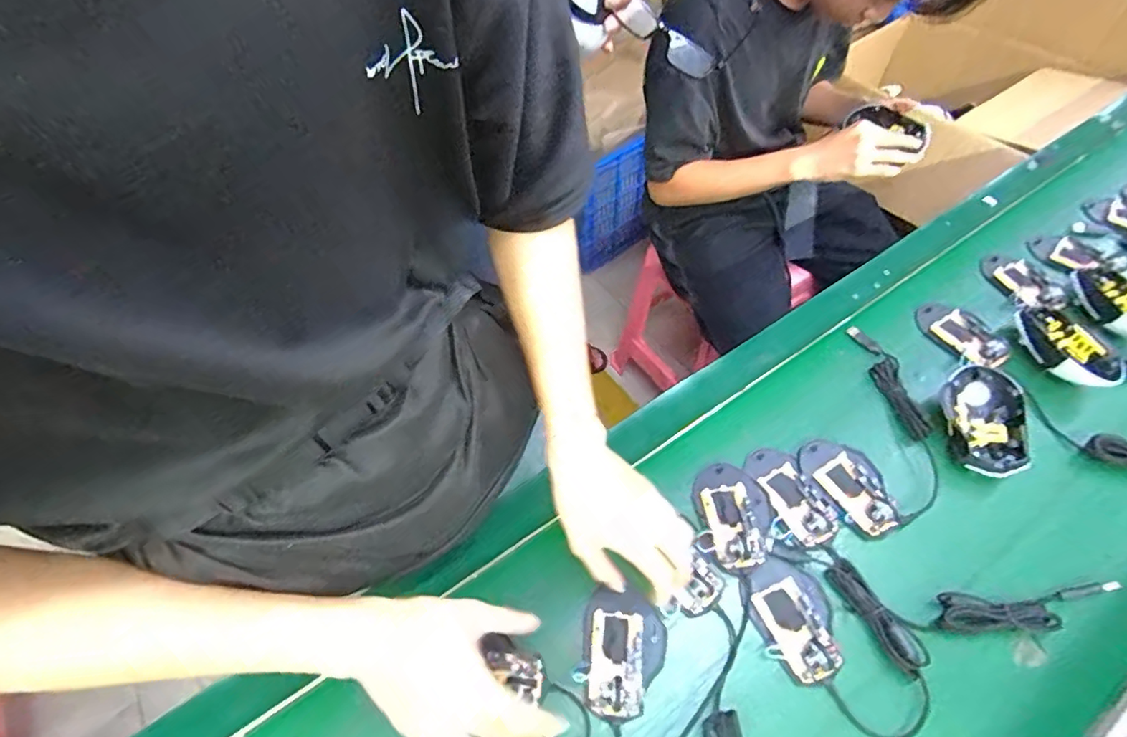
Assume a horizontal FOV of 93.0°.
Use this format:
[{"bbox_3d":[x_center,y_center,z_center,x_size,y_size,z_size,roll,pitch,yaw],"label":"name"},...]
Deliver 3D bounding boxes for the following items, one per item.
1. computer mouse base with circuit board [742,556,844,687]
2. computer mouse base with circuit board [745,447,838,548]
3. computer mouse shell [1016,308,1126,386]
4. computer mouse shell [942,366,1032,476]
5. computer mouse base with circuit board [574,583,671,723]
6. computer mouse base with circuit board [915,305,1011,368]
[{"bbox_3d":[0.212,0.225,0.485,0.072,0.028,0.101,-17,54,-8],"label":"computer mouse base with circuit board"},{"bbox_3d":[0.234,0.126,0.549,0.057,0.014,0.107,-20,55,-10],"label":"computer mouse base with circuit board"},{"bbox_3d":[0.586,-0.028,0.622,0.066,0.031,0.127,-9,54,-2],"label":"computer mouse shell"},{"bbox_3d":[0.451,0.053,0.576,0.073,0.029,0.127,10,55,12],"label":"computer mouse shell"},{"bbox_3d":[0.052,0.250,0.476,0.074,0.020,0.107,8,55,11],"label":"computer mouse base with circuit board"},{"bbox_3d":[0.489,-0.045,0.657,0.052,0.019,0.106,-33,58,-18],"label":"computer mouse base with circuit board"}]

